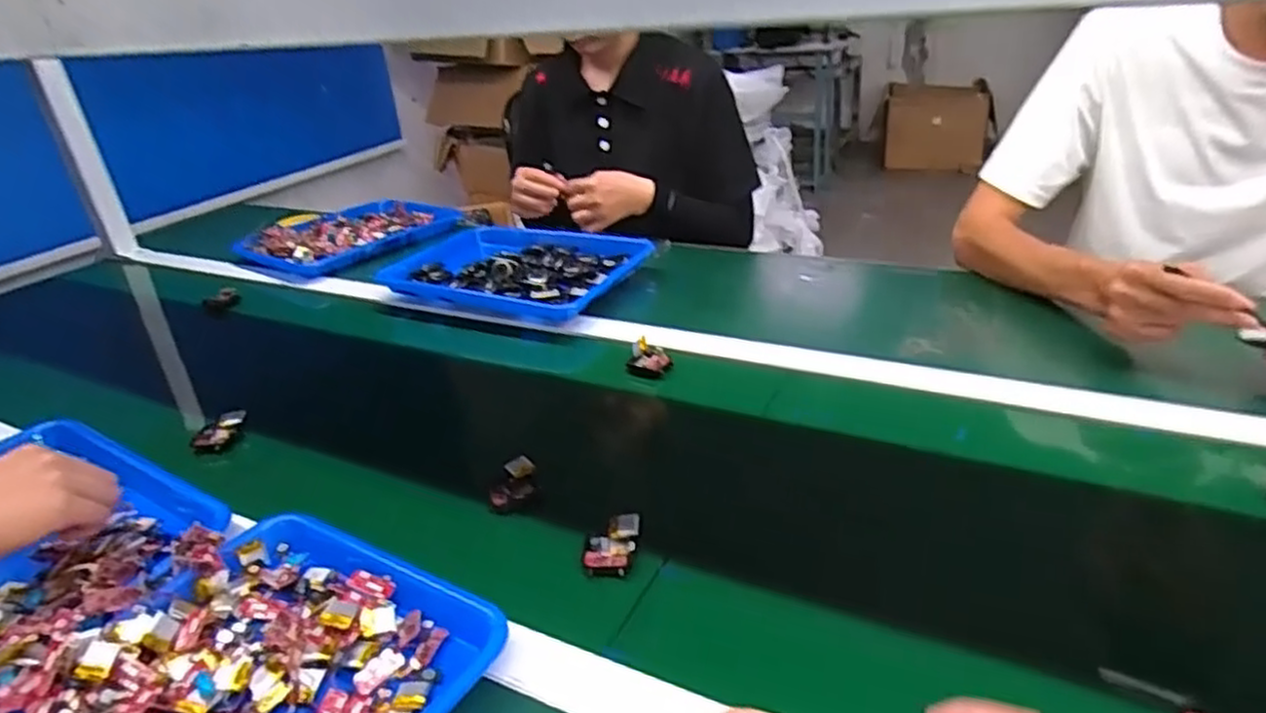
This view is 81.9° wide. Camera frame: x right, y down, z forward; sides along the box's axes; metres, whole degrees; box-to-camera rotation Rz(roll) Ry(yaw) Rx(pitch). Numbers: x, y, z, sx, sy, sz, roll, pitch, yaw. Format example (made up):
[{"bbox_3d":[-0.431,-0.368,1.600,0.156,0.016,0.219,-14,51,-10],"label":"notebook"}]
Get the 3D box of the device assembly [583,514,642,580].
[{"bbox_3d":[-0.017,0.138,0.537,0.037,0.016,0.052,2,30,14],"label":"device assembly"}]

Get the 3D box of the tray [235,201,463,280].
[{"bbox_3d":[-0.499,-0.224,1.289,0.354,0.047,0.227,-27,35,-33],"label":"tray"}]

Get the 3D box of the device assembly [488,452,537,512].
[{"bbox_3d":[-0.101,0.111,0.627,0.026,0.022,0.059,2,30,14],"label":"device assembly"}]

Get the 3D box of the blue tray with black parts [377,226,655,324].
[{"bbox_3d":[-0.162,-0.136,1.059,0.348,0.042,0.258,9,32,25],"label":"blue tray with black parts"}]

